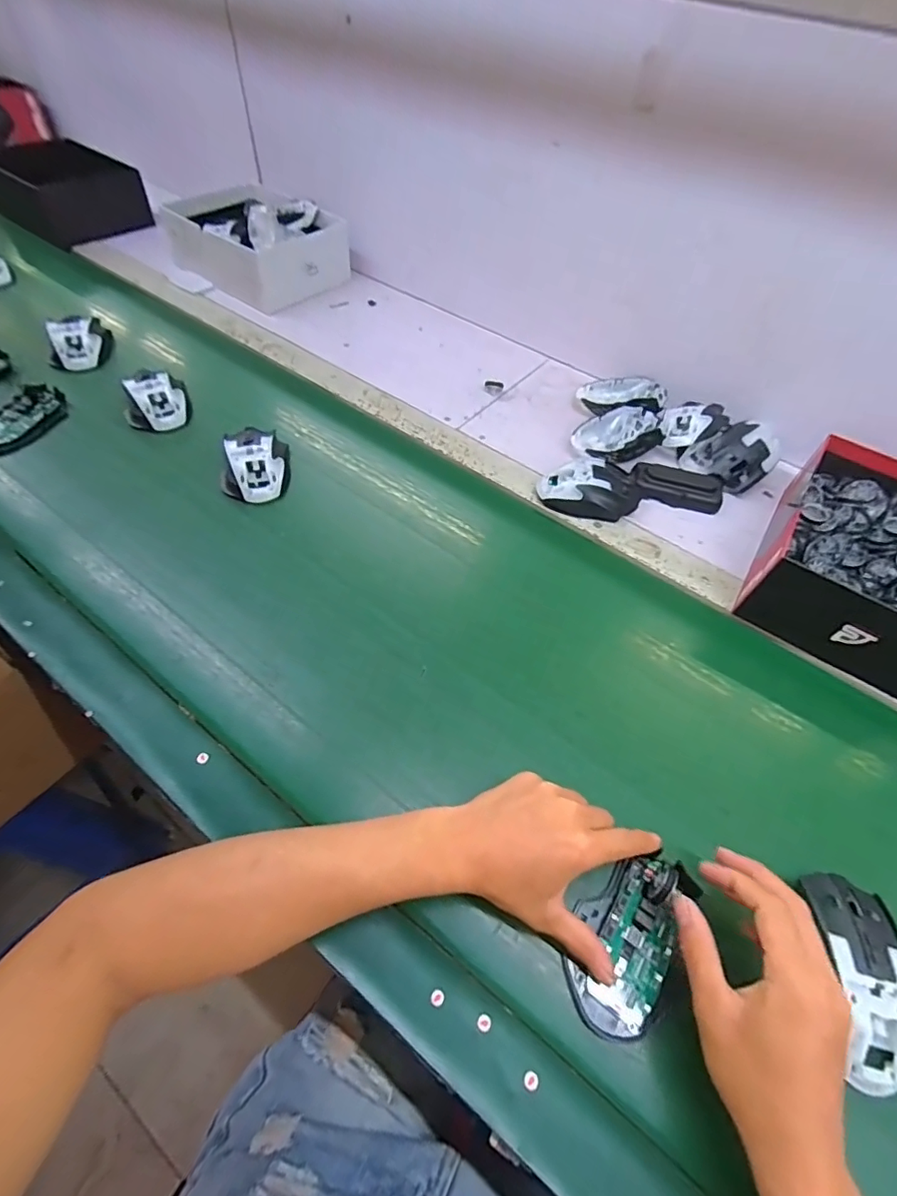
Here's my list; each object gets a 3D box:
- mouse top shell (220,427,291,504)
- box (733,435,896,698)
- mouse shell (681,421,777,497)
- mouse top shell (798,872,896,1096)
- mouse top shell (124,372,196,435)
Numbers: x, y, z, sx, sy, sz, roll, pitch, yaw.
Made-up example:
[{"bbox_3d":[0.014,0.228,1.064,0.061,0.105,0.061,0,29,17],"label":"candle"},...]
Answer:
[{"bbox_3d":[-0.221,-0.153,0.585,0.073,0.034,0.091,-6,54,-9],"label":"mouse top shell"},{"bbox_3d":[0.432,-0.034,0.523,0.184,0.083,0.228,31,57,17],"label":"box"},{"bbox_3d":[0.360,-0.182,0.646,0.090,0.055,0.094,-35,64,-26],"label":"mouse shell"},{"bbox_3d":[0.268,0.245,0.336,0.057,0.030,0.114,16,54,7],"label":"mouse top shell"},{"bbox_3d":[-0.366,-0.248,0.646,0.082,0.039,0.076,-23,59,-20],"label":"mouse top shell"}]

